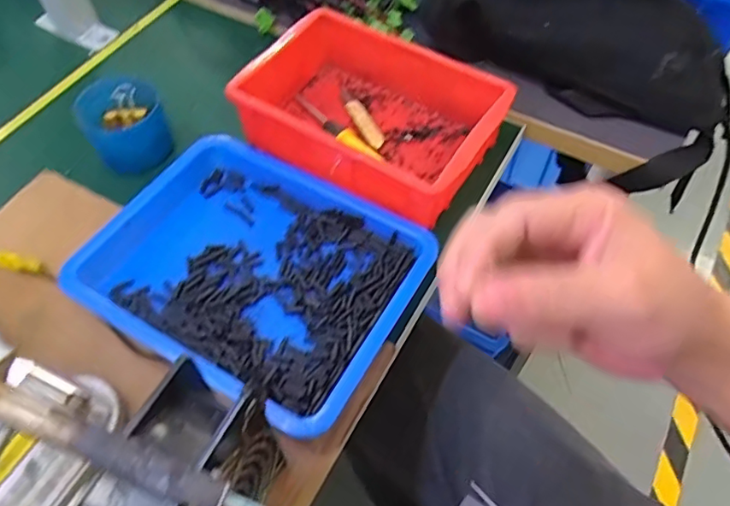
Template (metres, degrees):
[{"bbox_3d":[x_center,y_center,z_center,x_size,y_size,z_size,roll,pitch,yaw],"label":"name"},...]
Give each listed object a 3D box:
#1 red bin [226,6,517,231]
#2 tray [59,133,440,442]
[{"bbox_3d":[0.001,-0.117,0.474,0.202,0.057,0.141,28,60,17],"label":"red bin"},{"bbox_3d":[-0.084,0.007,0.411,0.224,0.029,0.173,26,59,16],"label":"tray"}]

